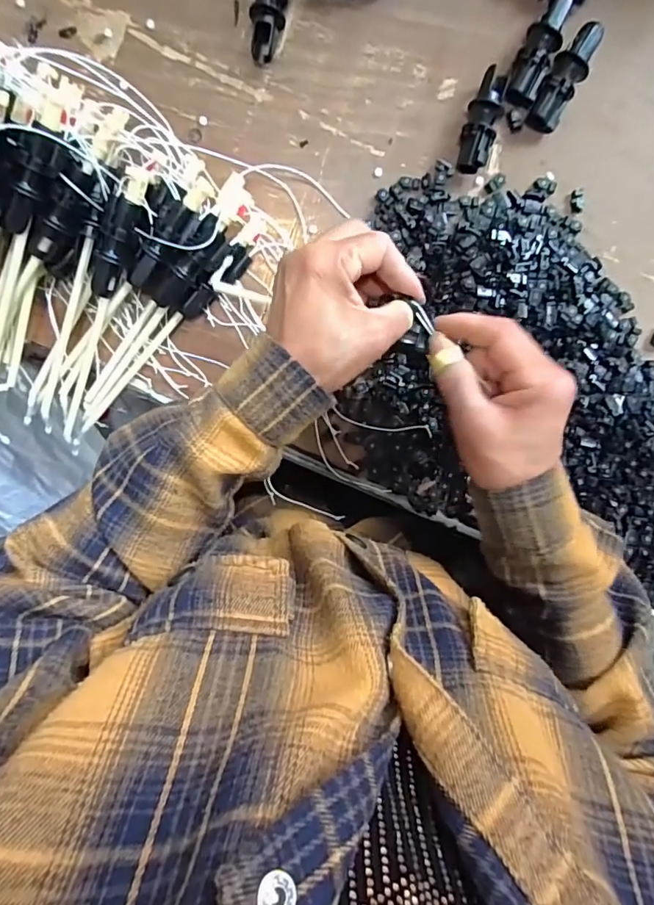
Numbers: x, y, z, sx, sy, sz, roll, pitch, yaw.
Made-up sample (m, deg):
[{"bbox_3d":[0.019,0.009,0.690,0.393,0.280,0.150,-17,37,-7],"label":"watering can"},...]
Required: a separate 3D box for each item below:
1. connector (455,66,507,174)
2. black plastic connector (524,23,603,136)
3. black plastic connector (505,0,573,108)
[{"bbox_3d":[0.110,-0.234,0.354,0.023,0.021,0.066,17,94,1],"label":"connector"},{"bbox_3d":[0.167,-0.264,0.350,0.023,0.022,0.071,23,94,0],"label":"black plastic connector"},{"bbox_3d":[0.147,-0.278,0.346,0.023,0.024,0.065,23,94,0],"label":"black plastic connector"}]

